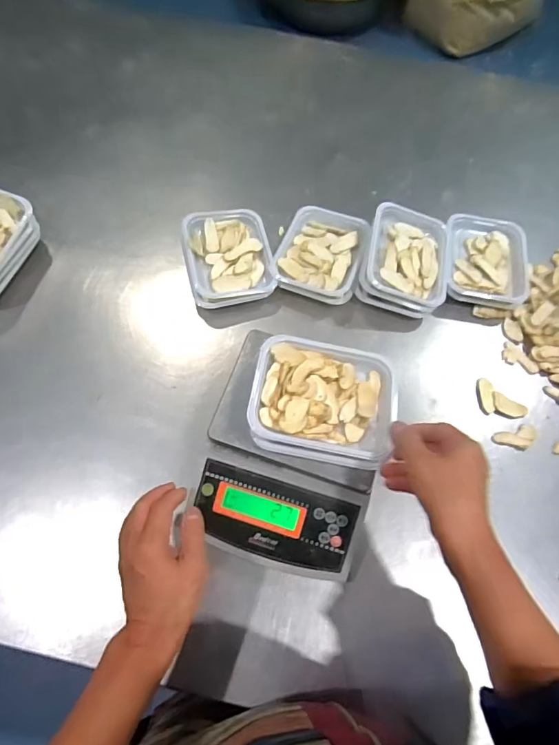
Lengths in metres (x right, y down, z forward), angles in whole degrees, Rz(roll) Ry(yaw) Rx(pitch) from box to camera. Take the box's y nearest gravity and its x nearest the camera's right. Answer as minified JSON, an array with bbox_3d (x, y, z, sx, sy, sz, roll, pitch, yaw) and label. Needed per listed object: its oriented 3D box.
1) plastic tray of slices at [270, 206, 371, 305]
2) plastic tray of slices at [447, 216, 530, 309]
[{"bbox_3d":[0.061,-0.176,0.669,0.119,0.041,0.154,17,67,4],"label":"plastic tray of slices"},{"bbox_3d":[0.304,-0.162,0.673,0.122,0.045,0.143,10,67,2],"label":"plastic tray of slices"}]

